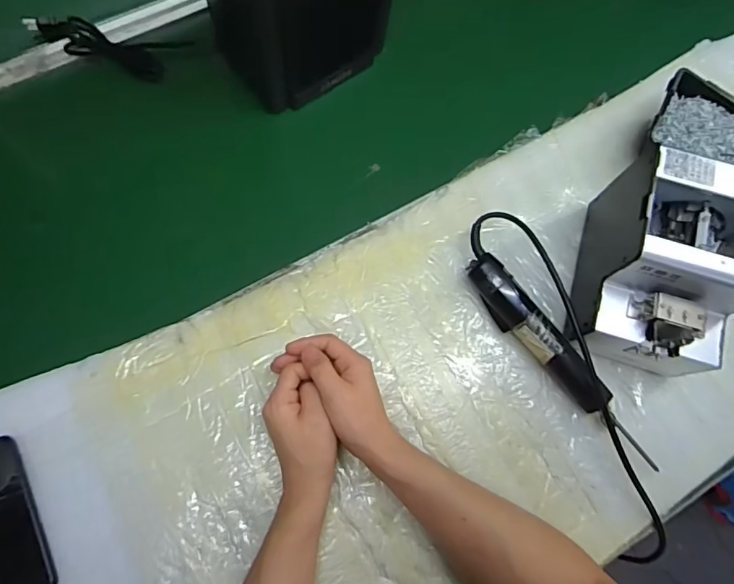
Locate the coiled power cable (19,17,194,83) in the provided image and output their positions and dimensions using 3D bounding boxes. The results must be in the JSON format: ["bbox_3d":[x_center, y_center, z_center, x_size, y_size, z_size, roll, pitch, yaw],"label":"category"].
[{"bbox_3d":[-0.354,-0.339,0.651,0.198,0.066,0.058,0,72,-1],"label":"coiled power cable"}]

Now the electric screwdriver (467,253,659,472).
[{"bbox_3d":[0.202,0.069,0.502,0.035,0.039,0.262,-37,78,-12],"label":"electric screwdriver"}]

